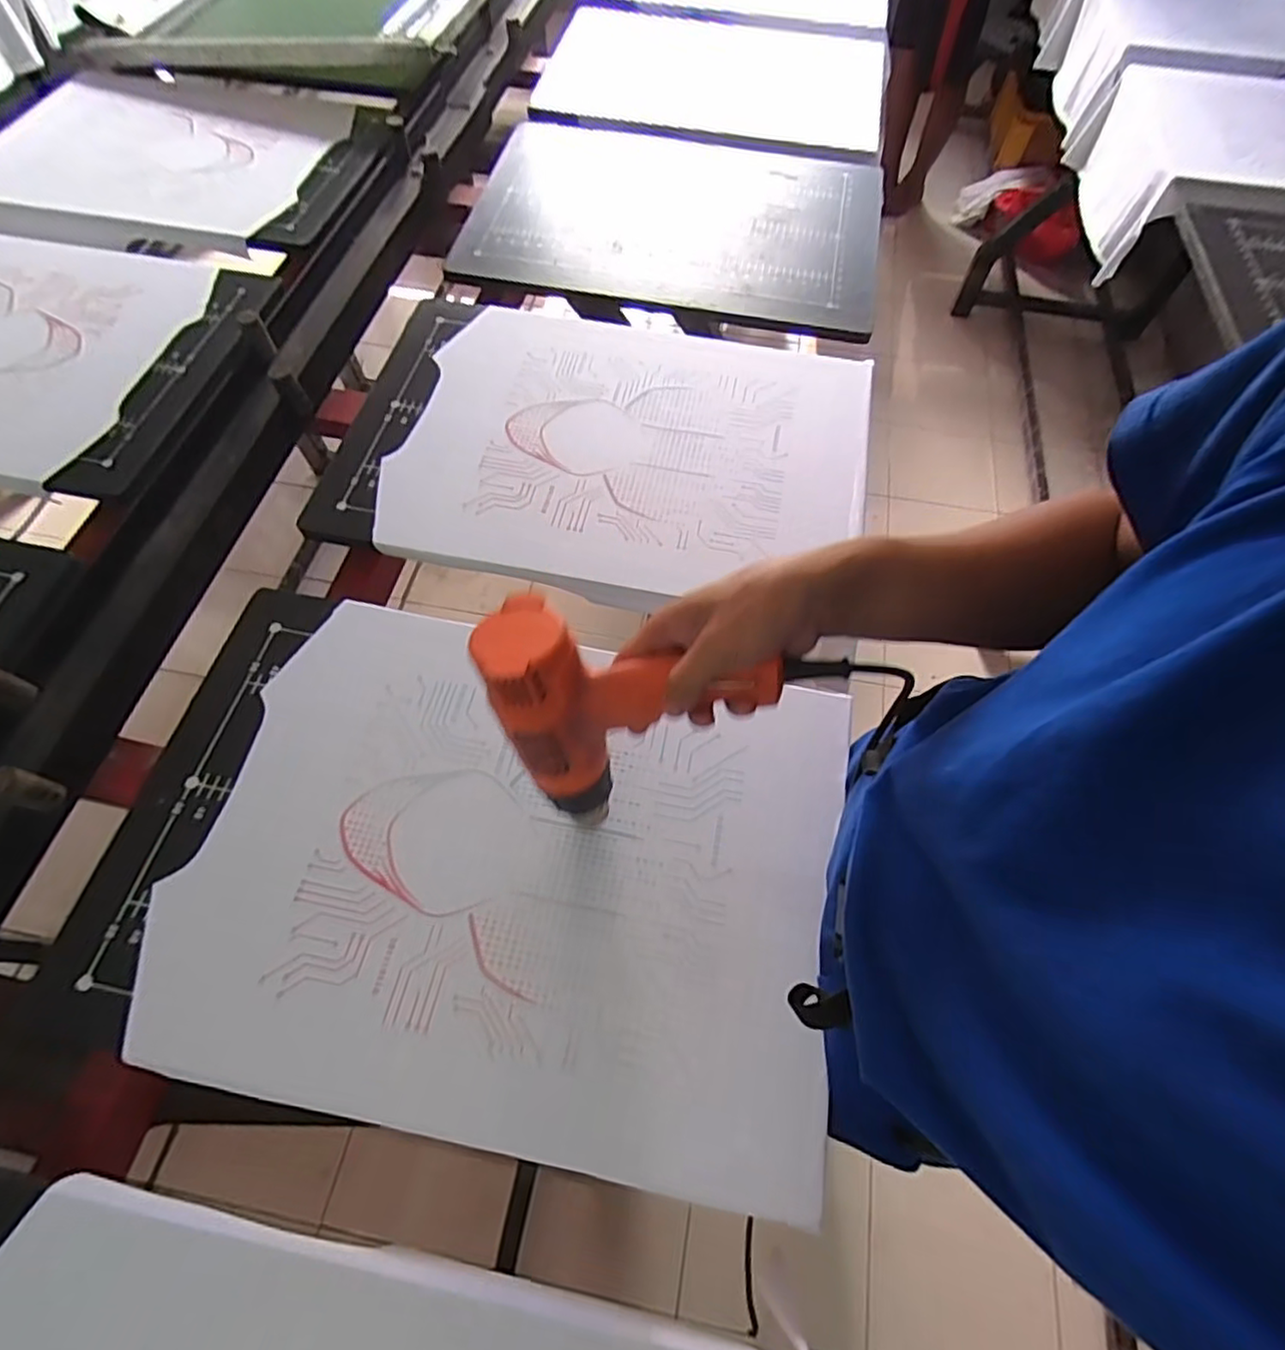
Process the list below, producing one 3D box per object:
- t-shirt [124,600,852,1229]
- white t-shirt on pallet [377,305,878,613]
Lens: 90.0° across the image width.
[{"bbox_3d":[-0.101,0.148,0.530,0.507,0.016,0.385,10,63,5],"label":"t-shirt"},{"bbox_3d":[-0.005,-0.272,0.735,0.515,0.021,0.394,5,62,2],"label":"white t-shirt on pallet"}]

